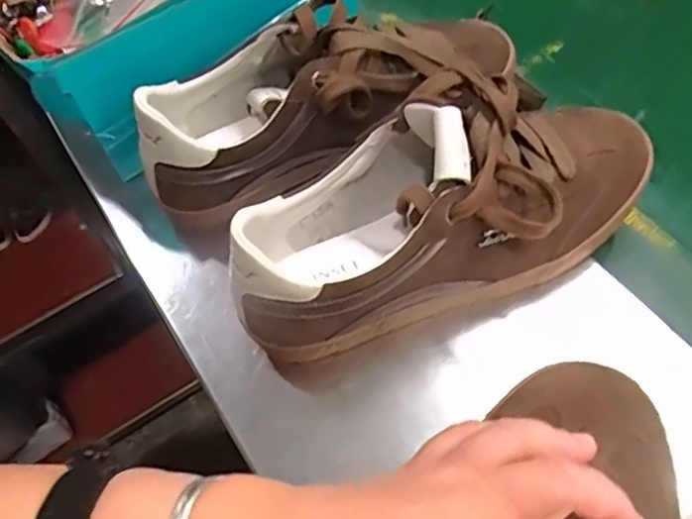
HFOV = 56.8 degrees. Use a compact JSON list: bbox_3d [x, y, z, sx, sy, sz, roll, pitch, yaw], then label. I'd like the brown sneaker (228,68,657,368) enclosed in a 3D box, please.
[{"bbox_3d":[0.059,-0.023,0.367,0.255,0.121,0.084,-18,57,-4],"label":"brown sneaker"}]

